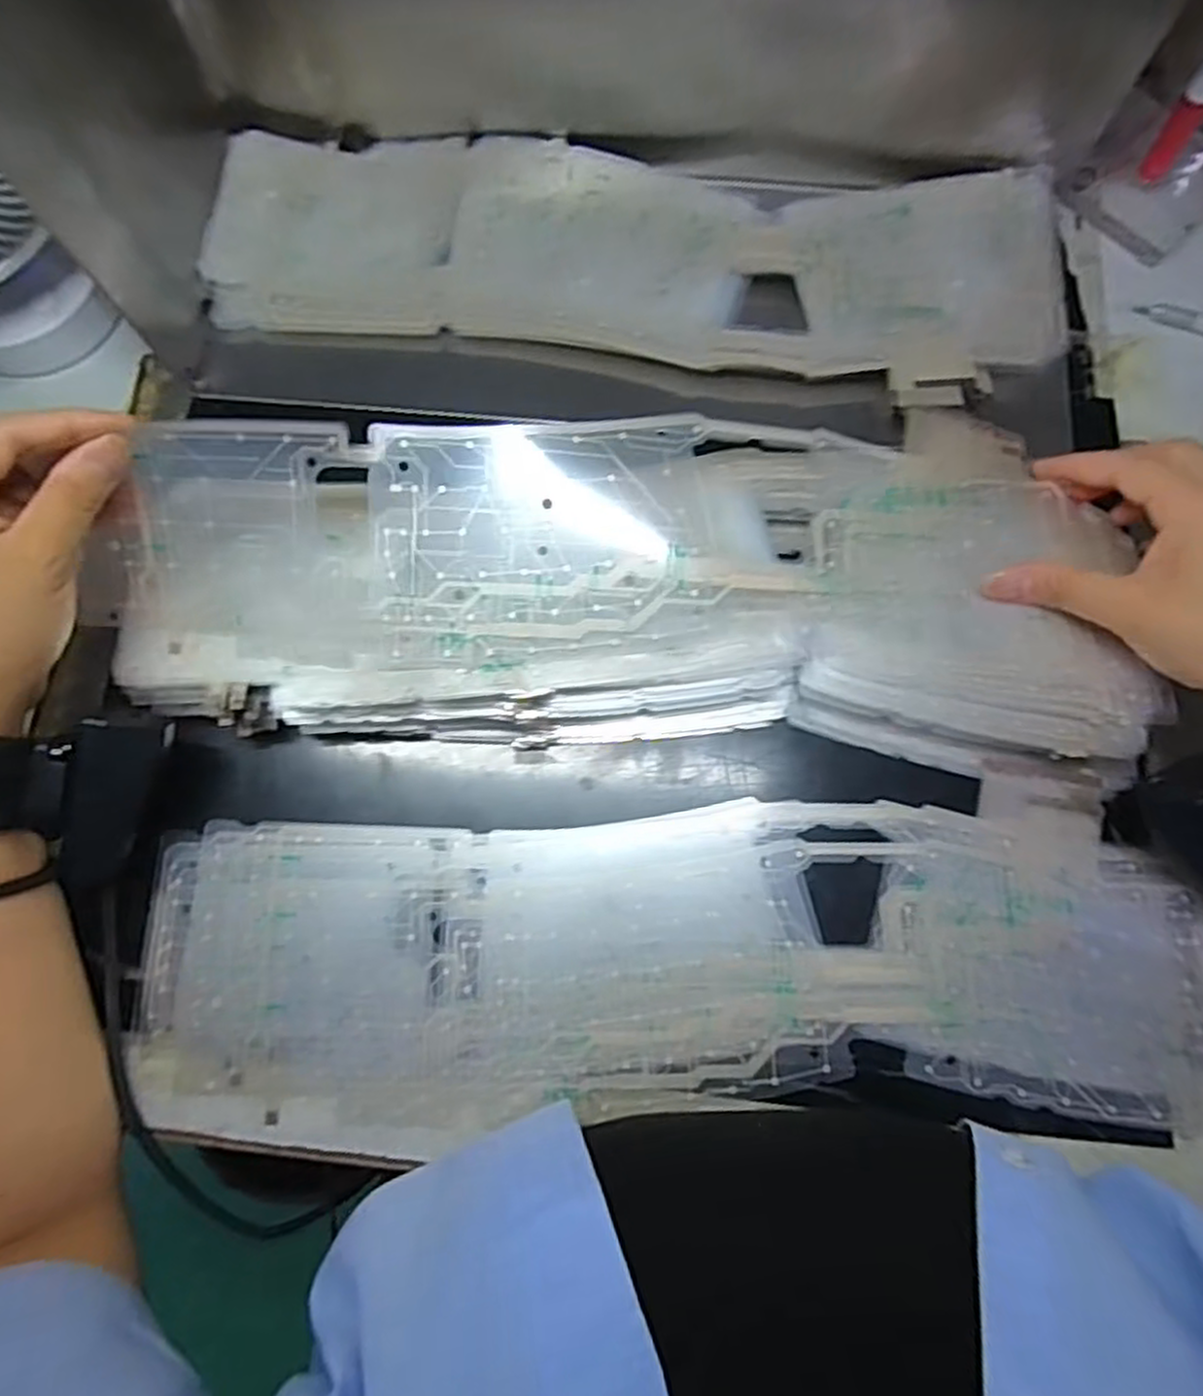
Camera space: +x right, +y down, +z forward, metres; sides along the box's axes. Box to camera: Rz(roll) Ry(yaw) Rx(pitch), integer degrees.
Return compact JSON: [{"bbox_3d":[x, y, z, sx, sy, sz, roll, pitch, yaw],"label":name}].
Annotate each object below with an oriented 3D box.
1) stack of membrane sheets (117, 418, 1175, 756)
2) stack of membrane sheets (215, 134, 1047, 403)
[{"bbox_3d":[0.014,-0.049,0.336,0.434,0.038,0.138,0,92,-3],"label":"stack of membrane sheets"},{"bbox_3d":[0.017,-0.240,0.415,0.453,0.016,0.135,6,77,2],"label":"stack of membrane sheets"}]

